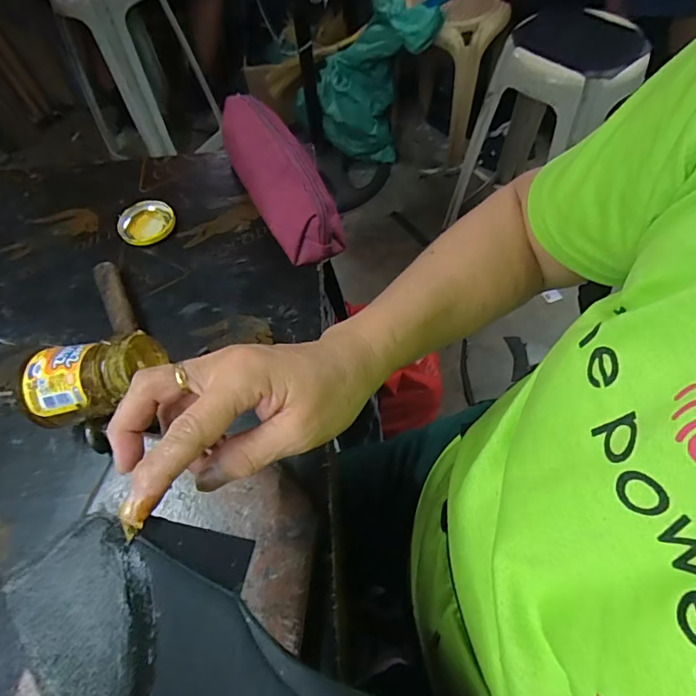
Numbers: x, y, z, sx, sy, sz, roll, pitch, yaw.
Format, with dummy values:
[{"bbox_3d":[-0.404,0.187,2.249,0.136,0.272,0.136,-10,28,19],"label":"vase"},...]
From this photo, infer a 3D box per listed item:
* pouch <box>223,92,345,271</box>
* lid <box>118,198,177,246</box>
[{"bbox_3d":[-0.076,-0.185,0.484,0.064,0.061,0.223,-26,62,-12],"label":"pouch"},{"bbox_3d":[-0.218,-0.136,0.501,0.057,0.008,0.057,-10,60,-3],"label":"lid"}]

